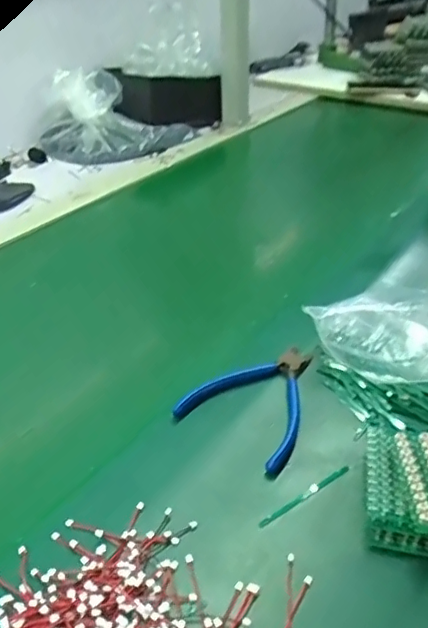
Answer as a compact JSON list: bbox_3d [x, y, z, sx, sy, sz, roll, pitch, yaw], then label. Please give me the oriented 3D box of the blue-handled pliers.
[{"bbox_3d":[0.047,0.069,0.498,0.103,0.018,0.128,23,43,30],"label":"blue-handled pliers"}]

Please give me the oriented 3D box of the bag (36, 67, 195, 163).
[{"bbox_3d":[-0.178,-0.352,1.013,0.234,0.110,0.155,11,38,18],"label":"bag"}]

